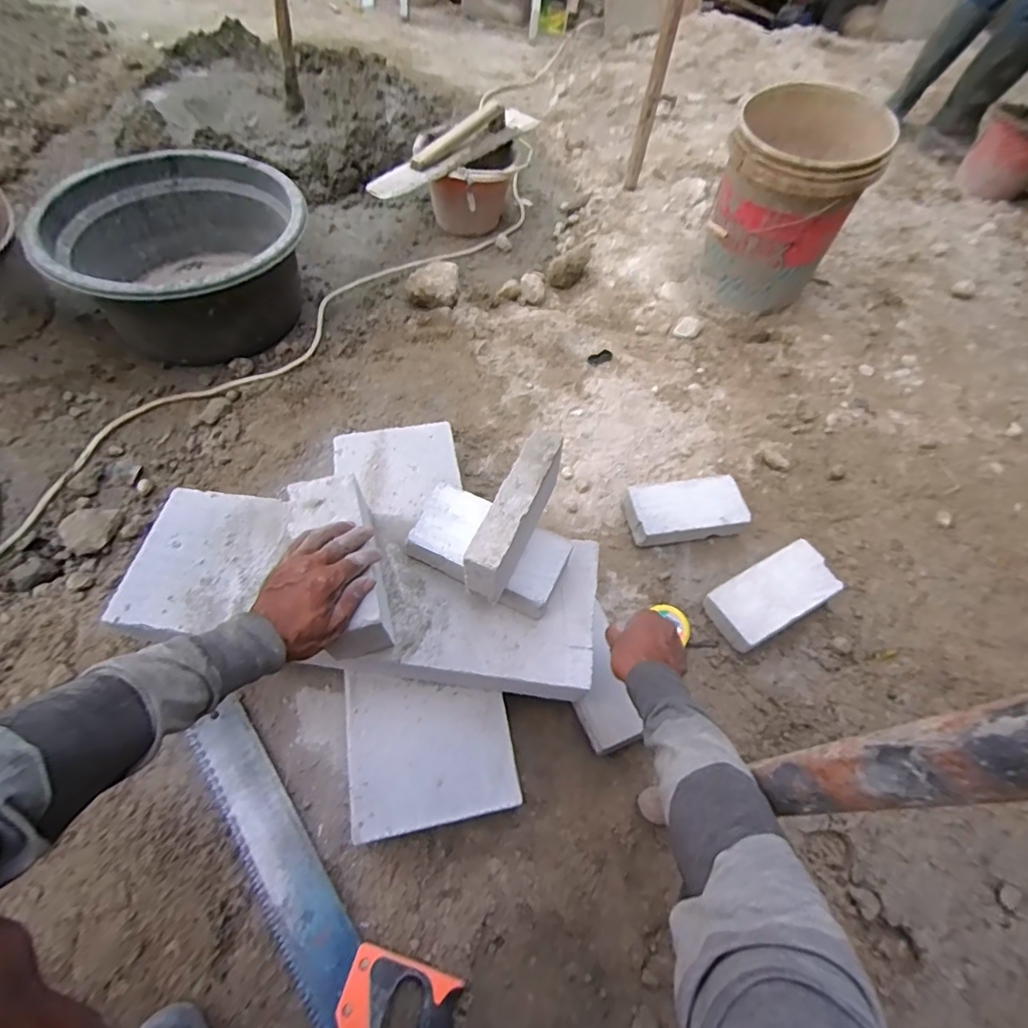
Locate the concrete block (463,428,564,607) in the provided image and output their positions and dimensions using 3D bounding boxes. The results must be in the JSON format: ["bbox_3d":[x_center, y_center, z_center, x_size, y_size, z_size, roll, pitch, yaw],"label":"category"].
[{"bbox_3d":[0.002,0.005,0.618,0.044,0.100,0.205,22,57,9],"label":"concrete block"}]

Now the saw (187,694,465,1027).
[{"bbox_3d":[-0.240,0.429,0.610,0.118,0.036,0.497,-37,67,-23],"label":"saw"}]

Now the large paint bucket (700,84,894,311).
[{"bbox_3d":[0.608,-0.701,1.204,0.272,0.371,0.318,25,60,11],"label":"large paint bucket"}]

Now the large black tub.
[{"bbox_3d":[-0.724,-0.582,1.160,0.496,0.205,0.496,2,58,-3],"label":"large black tub"}]

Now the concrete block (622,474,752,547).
[{"bbox_3d":[0.301,-0.005,0.912,0.207,0.055,0.105,-10,59,-10],"label":"concrete block"}]

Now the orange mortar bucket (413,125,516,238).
[{"bbox_3d":[-0.134,-0.920,1.471,0.255,0.196,0.239,2,58,-3],"label":"orange mortar bucket"}]

